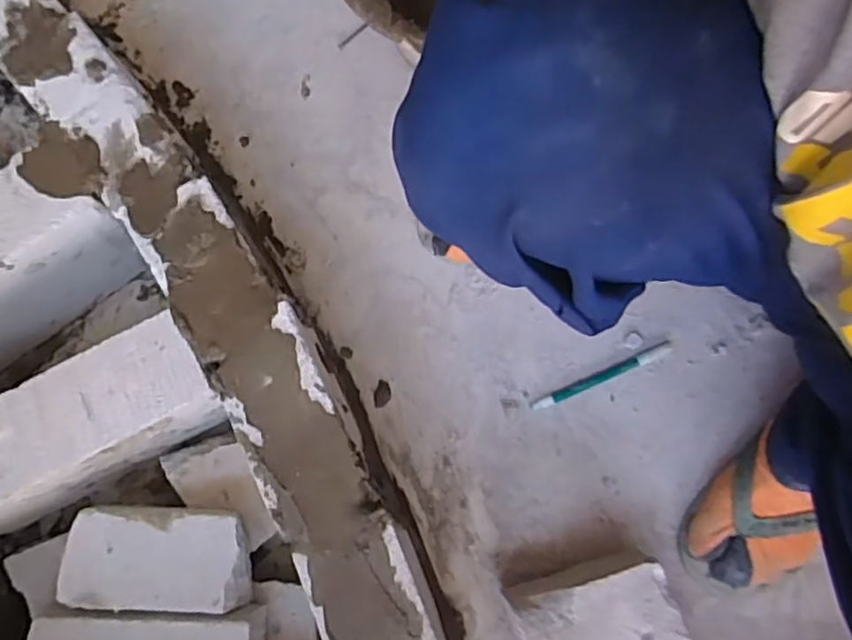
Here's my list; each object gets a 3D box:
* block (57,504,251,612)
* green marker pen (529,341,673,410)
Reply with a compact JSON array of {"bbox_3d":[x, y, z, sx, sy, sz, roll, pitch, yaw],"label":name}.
[{"bbox_3d":[-0.216,0.193,0.538,0.141,0.043,0.076,2,78,2],"label":"block"},{"bbox_3d":[0.172,0.056,0.647,0.149,0.007,0.011,-23,79,-5],"label":"green marker pen"}]

